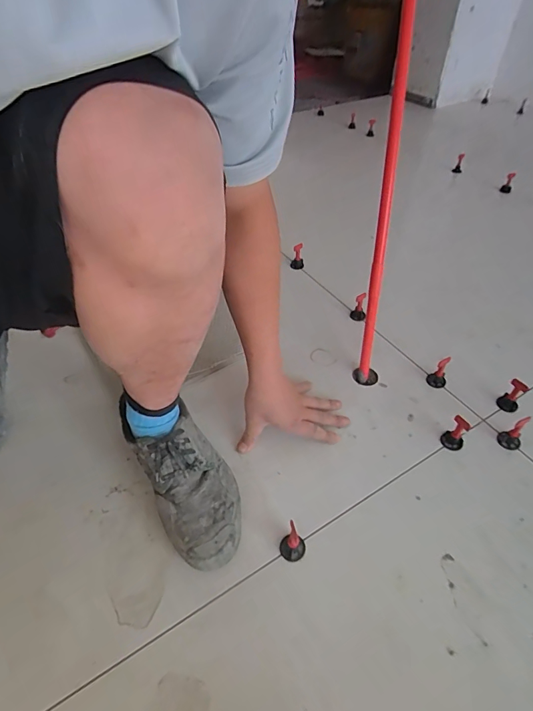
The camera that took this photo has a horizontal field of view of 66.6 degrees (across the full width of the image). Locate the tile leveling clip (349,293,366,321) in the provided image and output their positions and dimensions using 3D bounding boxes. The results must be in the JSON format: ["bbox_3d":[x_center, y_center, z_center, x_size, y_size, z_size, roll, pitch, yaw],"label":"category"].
[{"bbox_3d":[0.175,-0.090,0.774,0.027,0.062,0.027,9,47,10],"label":"tile leveling clip"}]

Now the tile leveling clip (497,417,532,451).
[{"bbox_3d":[0.352,0.110,0.577,0.025,0.060,0.029,-33,53,-27],"label":"tile leveling clip"}]

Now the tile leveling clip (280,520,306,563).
[{"bbox_3d":[0.030,0.219,0.475,0.030,0.052,0.028,-1,46,1],"label":"tile leveling clip"}]

